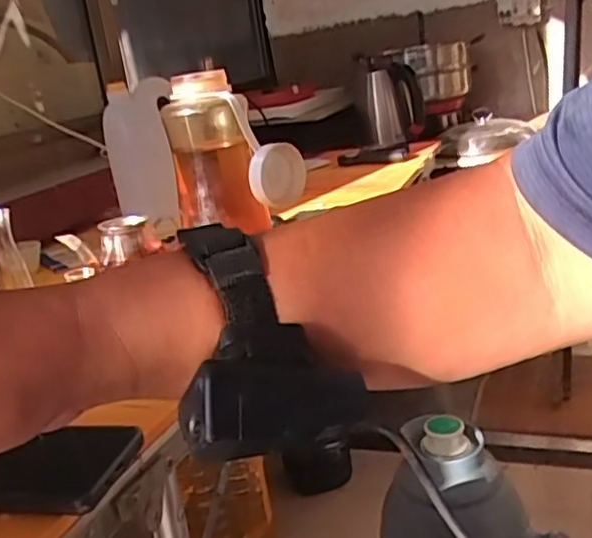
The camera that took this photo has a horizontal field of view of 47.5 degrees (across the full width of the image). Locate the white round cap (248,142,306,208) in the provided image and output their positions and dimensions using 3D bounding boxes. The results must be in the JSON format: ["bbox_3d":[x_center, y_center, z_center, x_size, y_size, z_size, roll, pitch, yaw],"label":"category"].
[{"bbox_3d":[-0.020,-0.096,0.692,0.073,0.064,0.015,8,19,-42],"label":"white round cap"}]

